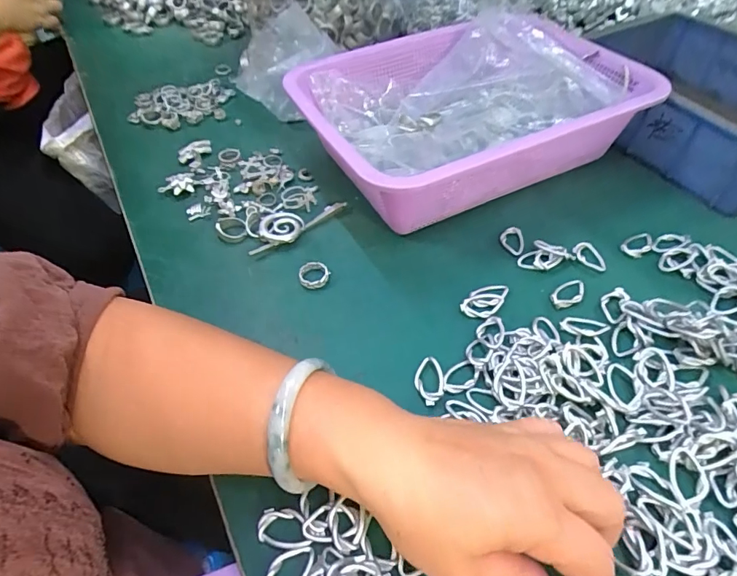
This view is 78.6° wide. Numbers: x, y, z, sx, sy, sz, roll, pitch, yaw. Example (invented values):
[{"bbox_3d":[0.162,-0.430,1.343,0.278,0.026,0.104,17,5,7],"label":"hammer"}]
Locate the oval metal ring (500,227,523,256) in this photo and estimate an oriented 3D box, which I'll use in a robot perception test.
[{"bbox_3d":[0.123,-0.040,0.387,0.020,0.005,0.031,9,50,11],"label":"oval metal ring"}]

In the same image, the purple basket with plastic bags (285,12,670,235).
[{"bbox_3d":[0.091,-0.169,0.444,0.303,0.092,0.226,-23,52,-15],"label":"purple basket with plastic bags"}]

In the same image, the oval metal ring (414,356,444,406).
[{"bbox_3d":[0.040,0.062,0.300,0.019,0.006,0.035,0,49,4],"label":"oval metal ring"}]

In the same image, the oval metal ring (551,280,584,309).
[{"bbox_3d":[0.155,0.004,0.346,0.033,0.004,0.017,-32,55,-22],"label":"oval metal ring"}]

